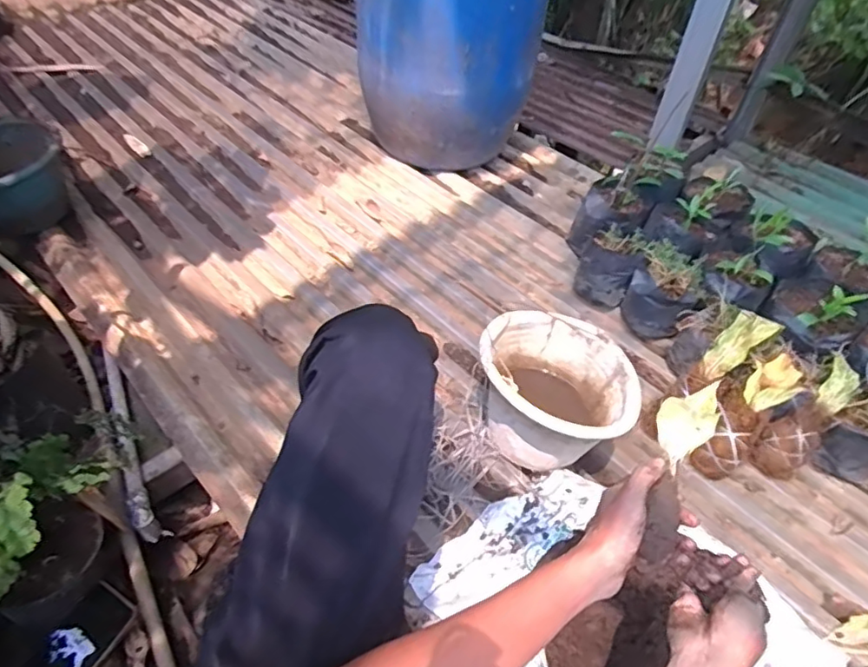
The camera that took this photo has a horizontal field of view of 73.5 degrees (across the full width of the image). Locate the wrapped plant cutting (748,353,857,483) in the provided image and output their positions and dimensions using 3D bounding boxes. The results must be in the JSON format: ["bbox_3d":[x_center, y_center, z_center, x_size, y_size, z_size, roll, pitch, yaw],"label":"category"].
[{"bbox_3d":[0.618,0.141,0.959,0.071,0.081,0.229,41,95,29],"label":"wrapped plant cutting"}]

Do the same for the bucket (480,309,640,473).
[{"bbox_3d":[0.187,0.092,0.941,0.225,0.176,0.234,2,49,-3],"label":"bucket"}]

